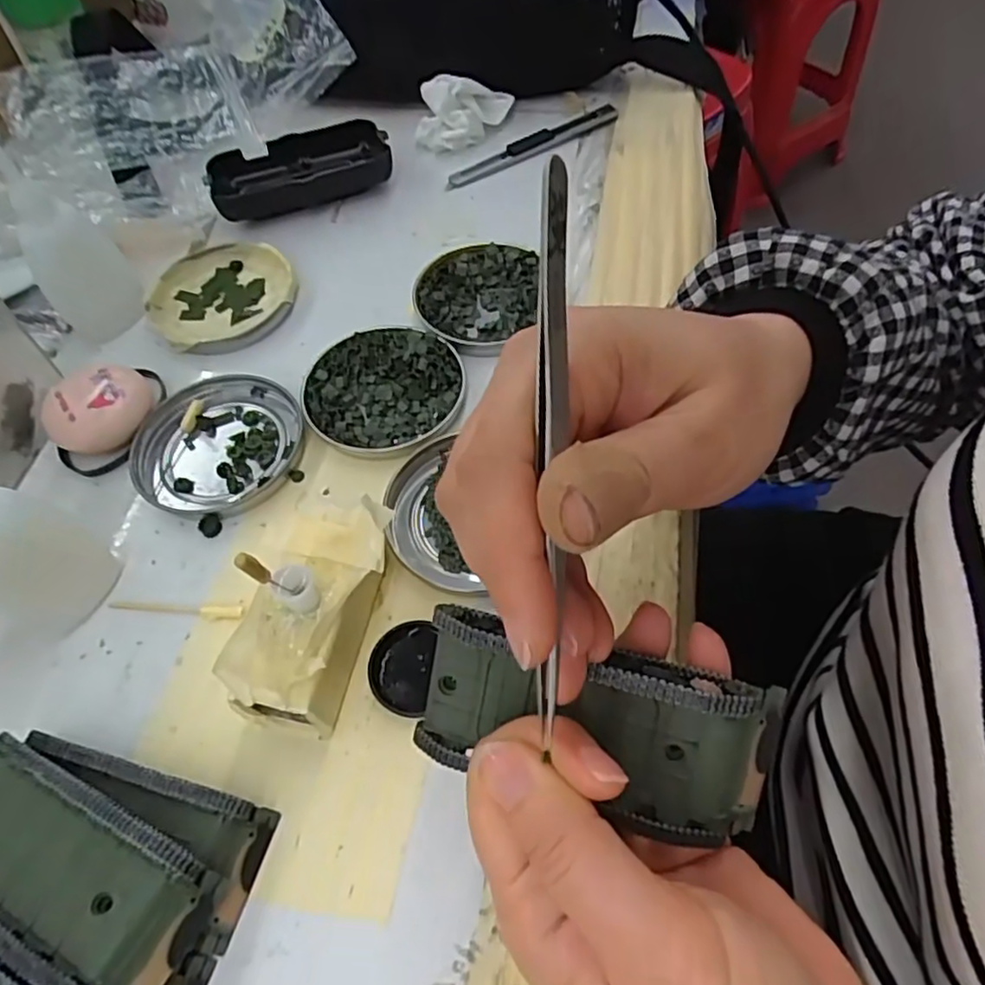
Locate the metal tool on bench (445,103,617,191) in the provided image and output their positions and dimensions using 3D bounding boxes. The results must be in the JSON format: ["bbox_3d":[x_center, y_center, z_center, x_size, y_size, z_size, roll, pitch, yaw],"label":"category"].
[{"bbox_3d":[0.027,-0.229,0.431,0.132,0.007,0.016,-29,61,-13],"label":"metal tool on bench"}]

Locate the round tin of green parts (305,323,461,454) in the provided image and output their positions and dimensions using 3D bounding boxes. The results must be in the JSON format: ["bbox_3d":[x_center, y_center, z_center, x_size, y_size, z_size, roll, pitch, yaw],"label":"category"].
[{"bbox_3d":[-0.054,-0.052,0.325,0.077,0.009,0.075,-2,58,3],"label":"round tin of green parts"}]

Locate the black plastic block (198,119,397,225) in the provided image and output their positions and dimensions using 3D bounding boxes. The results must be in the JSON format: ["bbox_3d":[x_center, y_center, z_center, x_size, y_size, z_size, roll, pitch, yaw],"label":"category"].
[{"bbox_3d":[-0.121,-0.203,0.414,0.108,0.024,0.052,-22,59,-9],"label":"black plastic block"}]

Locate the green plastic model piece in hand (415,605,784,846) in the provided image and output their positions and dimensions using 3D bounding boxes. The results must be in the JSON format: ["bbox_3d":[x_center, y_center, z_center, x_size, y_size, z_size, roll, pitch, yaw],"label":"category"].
[{"bbox_3d":[0.027,0.062,0.185,0.096,0.045,0.023,10,19,16],"label":"green plastic model piece in hand"}]

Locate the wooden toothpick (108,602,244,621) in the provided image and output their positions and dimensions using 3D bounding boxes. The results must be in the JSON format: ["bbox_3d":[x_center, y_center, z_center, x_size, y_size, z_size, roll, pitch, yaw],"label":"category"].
[{"bbox_3d":[-0.132,0.049,0.273,0.059,0.004,0.006,2,59,5],"label":"wooden toothpick"}]

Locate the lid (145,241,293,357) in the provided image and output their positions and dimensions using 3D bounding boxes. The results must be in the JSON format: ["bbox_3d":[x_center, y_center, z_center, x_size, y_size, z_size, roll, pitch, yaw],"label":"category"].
[{"bbox_3d":[-0.151,-0.110,0.368,0.078,0.013,0.077,-2,58,3],"label":"lid"}]

